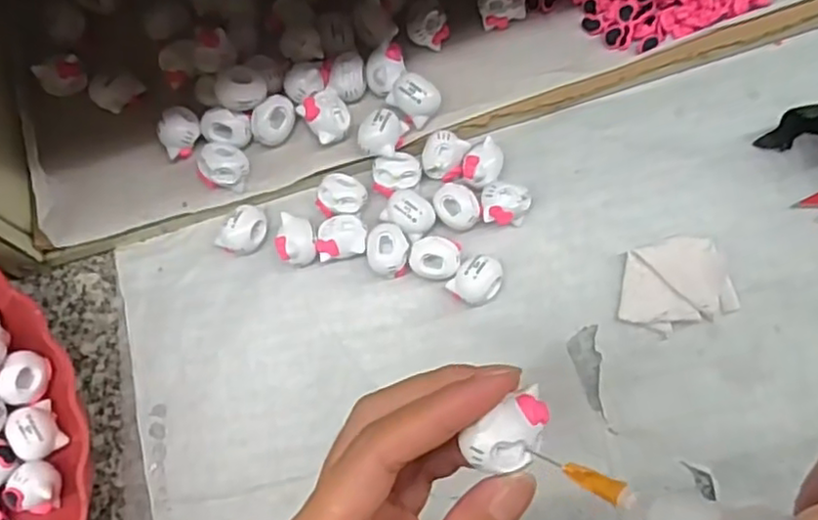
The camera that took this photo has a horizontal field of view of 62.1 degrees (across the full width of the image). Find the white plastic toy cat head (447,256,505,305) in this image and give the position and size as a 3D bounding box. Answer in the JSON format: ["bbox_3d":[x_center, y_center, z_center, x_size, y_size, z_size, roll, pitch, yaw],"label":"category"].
[{"bbox_3d":[0.034,0.011,0.336,0.021,0.018,0.026,39,78,13],"label":"white plastic toy cat head"}]

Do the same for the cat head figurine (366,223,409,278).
[{"bbox_3d":[-0.011,-0.004,0.343,0.020,0.019,0.024,-4,73,1],"label":"cat head figurine"}]

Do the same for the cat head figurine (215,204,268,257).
[{"bbox_3d":[-0.084,-0.015,0.350,0.018,0.019,0.027,33,77,12],"label":"cat head figurine"}]

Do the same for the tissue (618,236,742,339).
[{"bbox_3d":[0.130,0.012,0.337,0.055,0.007,0.044,-19,73,-3],"label":"tissue"}]

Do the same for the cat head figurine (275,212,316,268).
[{"bbox_3d":[-0.056,-0.009,0.346,0.018,0.020,0.027,-5,73,1],"label":"cat head figurine"}]

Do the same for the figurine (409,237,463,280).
[{"bbox_3d":[0.013,0.000,0.341,0.024,0.017,0.022,-1,73,2],"label":"figurine"}]

